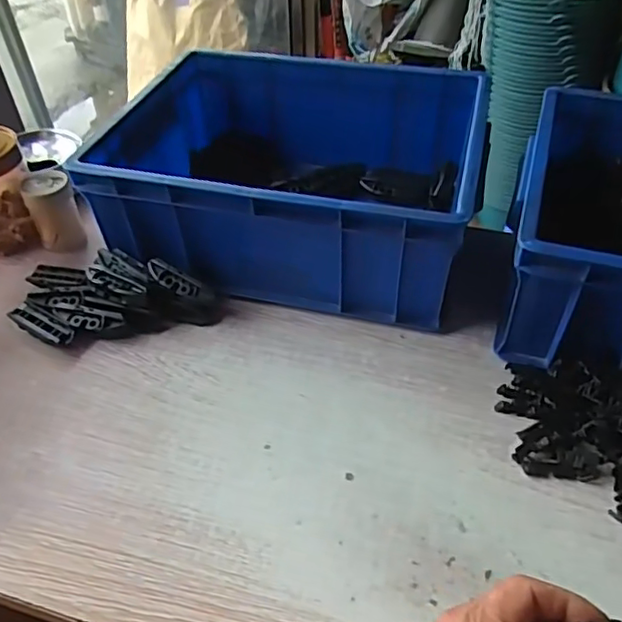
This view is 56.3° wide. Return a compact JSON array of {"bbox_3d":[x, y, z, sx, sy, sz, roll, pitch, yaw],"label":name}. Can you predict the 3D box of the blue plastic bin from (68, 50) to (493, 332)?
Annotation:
[{"bbox_3d":[-0.011,-0.136,0.578,0.331,0.120,0.263,11,46,12],"label":"blue plastic bin"}]

